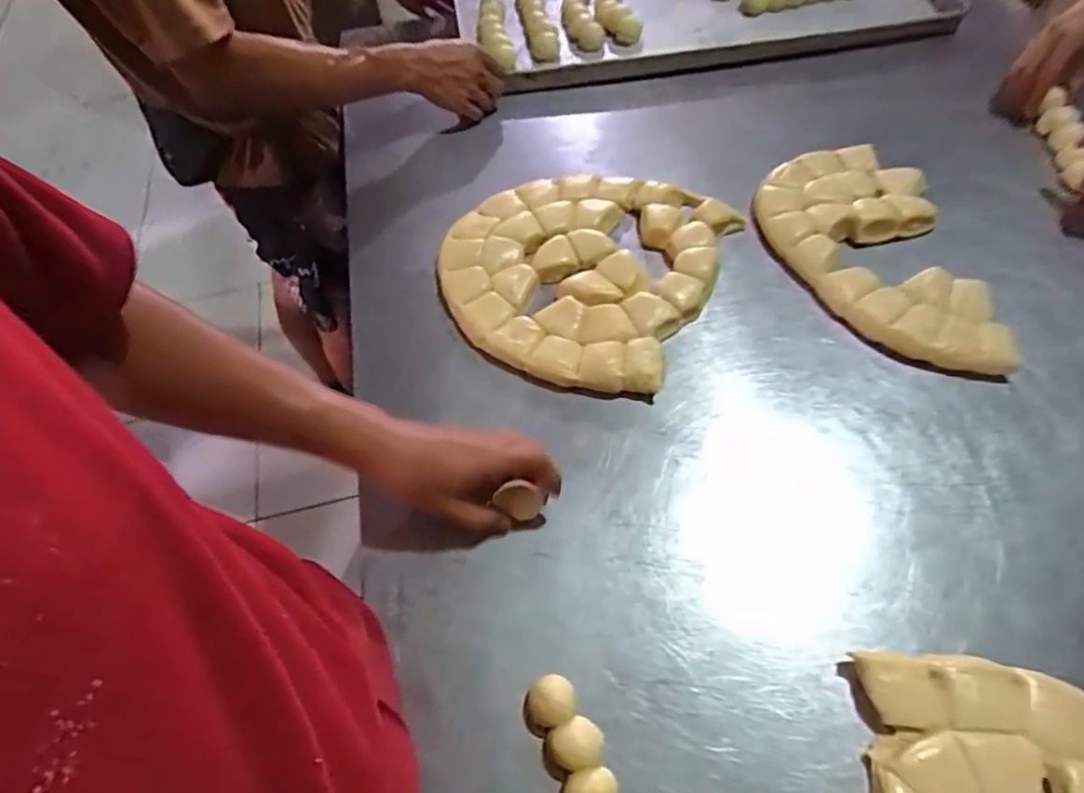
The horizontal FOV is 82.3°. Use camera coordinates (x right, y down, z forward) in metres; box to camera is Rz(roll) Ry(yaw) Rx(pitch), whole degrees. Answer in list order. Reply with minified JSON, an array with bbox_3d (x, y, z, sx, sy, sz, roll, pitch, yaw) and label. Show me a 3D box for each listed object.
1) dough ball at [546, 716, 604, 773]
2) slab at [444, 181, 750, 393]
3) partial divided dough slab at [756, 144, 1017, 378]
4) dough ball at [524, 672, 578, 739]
[{"bbox_3d":[0.025,0.252,0.448,0.038,0.021,0.033,-24,59,-10],"label":"dough ball"},{"bbox_3d":[0.042,-0.146,0.684,0.272,0.041,0.290,-2,57,3],"label":"slab"},{"bbox_3d":[0.346,-0.155,0.673,0.195,0.034,0.312,-2,57,3],"label":"partial divided dough slab"},{"bbox_3d":[0.005,0.229,0.459,0.042,0.023,0.031,-32,60,-15],"label":"dough ball"}]

